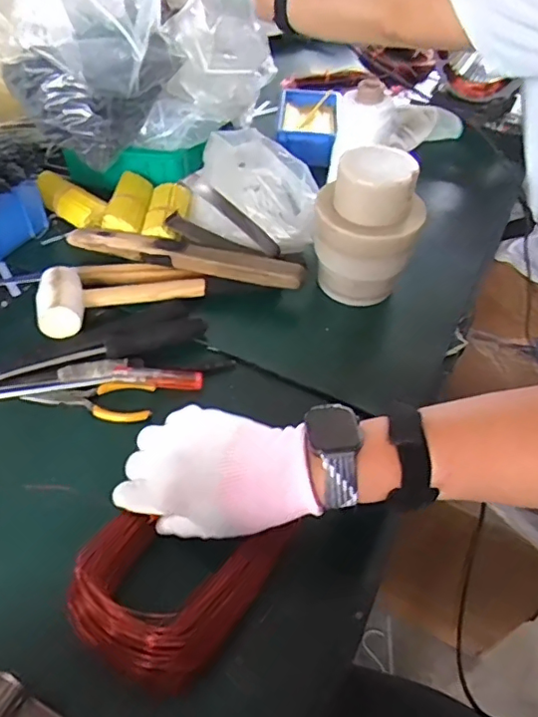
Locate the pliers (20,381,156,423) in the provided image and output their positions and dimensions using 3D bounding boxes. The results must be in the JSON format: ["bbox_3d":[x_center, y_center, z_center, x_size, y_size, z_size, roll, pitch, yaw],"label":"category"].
[{"bbox_3d":[-0.169,0.037,0.521,0.118,0.015,0.042,5,49,1],"label":"pliers"}]

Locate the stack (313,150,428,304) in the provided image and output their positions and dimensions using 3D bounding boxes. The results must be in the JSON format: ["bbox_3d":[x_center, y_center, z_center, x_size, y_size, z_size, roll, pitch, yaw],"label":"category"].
[{"bbox_3d":[0.100,-0.135,0.581,0.109,0.151,0.088,12,49,7],"label":"stack"}]

